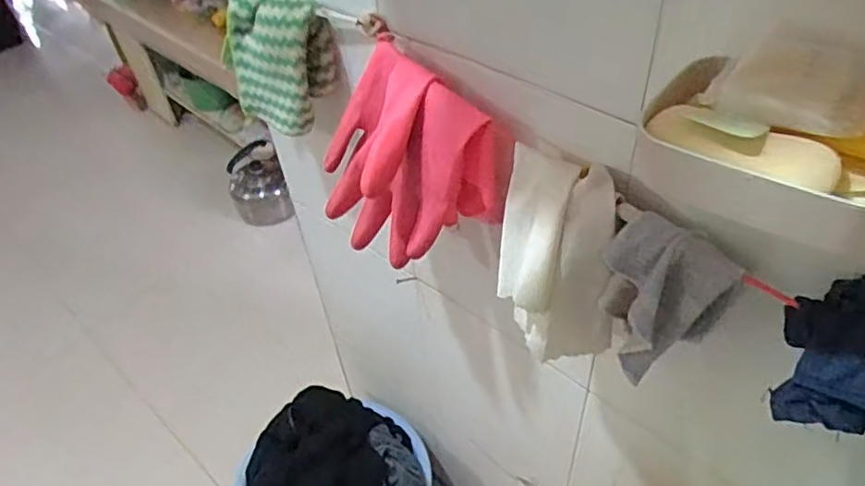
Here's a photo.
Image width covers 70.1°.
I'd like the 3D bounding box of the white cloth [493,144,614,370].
[{"bbox_3d":[0.092,0.012,0.467,0.079,0.139,0.096,-1,45,6],"label":"white cloth"}]

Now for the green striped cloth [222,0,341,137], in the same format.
[{"bbox_3d":[-0.155,-0.186,0.624,0.118,0.138,0.049,21,51,25],"label":"green striped cloth"}]

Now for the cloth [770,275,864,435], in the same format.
[{"bbox_3d":[0.239,0.071,0.351,0.072,0.077,0.073,17,50,22],"label":"cloth"}]

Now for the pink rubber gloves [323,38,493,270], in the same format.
[{"bbox_3d":[-0.029,-0.067,0.538,0.102,0.151,0.148,-33,50,-23],"label":"pink rubber gloves"}]

